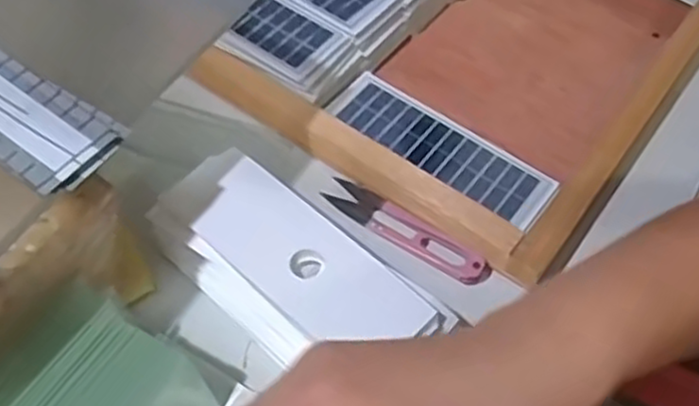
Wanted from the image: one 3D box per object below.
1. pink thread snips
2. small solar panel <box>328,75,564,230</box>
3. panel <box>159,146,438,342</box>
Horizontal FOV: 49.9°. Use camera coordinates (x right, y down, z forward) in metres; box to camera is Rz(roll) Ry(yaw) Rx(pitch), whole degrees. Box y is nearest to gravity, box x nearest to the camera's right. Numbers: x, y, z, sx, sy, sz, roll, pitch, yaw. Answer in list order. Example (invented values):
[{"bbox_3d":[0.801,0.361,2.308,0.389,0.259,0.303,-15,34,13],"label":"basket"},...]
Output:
[{"bbox_3d":[0.033,0.015,0.433,0.103,0.009,0.021,32,57,17],"label":"pink thread snips"},{"bbox_3d":[0.056,-0.035,0.470,0.147,0.008,0.052,35,55,20],"label":"small solar panel"},{"bbox_3d":[-0.029,0.024,0.374,0.140,0.009,0.051,36,58,20],"label":"panel"}]

